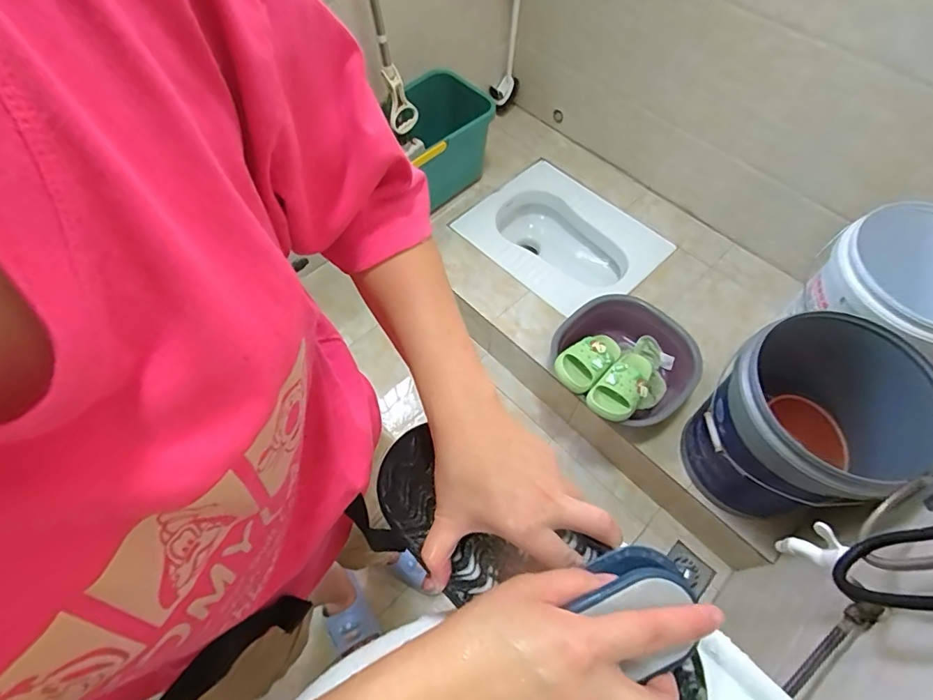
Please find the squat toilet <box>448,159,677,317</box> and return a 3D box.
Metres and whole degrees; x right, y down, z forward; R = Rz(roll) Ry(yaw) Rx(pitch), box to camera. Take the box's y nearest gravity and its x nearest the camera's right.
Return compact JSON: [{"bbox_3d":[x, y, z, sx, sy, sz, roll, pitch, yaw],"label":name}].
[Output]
[{"bbox_3d":[0.281,-0.318,1.510,0.398,0.182,0.523,-39,67,-19],"label":"squat toilet"}]

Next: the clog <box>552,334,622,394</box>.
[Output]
[{"bbox_3d":[0.269,0.024,1.093,0.137,0.074,0.100,-39,67,-19],"label":"clog"}]

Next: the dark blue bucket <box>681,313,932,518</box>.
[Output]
[{"bbox_3d":[0.603,0.153,0.924,0.273,0.348,0.278,0,60,1],"label":"dark blue bucket"}]

